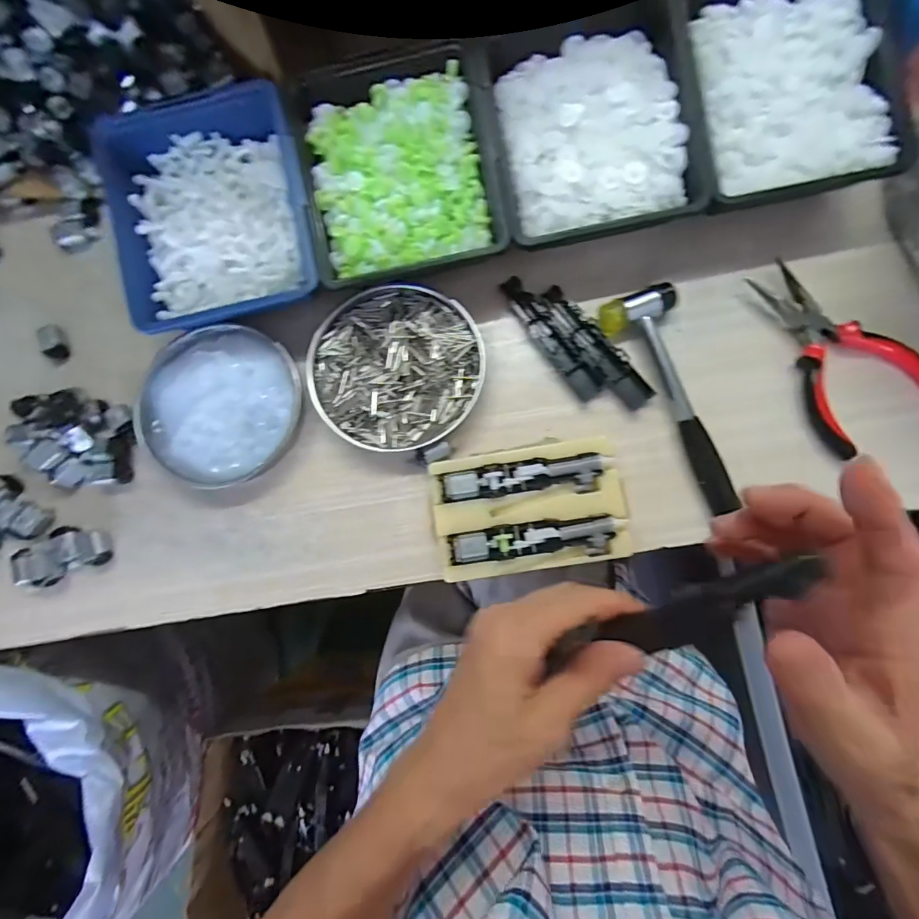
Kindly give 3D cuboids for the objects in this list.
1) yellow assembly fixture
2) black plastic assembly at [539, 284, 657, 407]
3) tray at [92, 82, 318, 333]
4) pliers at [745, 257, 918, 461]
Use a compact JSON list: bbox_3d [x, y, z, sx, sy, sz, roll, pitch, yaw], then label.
[{"bbox_3d":[0.052,0.037,0.340,0.137,0.027,0.088,-9,81,2],"label":"yellow assembly fixture"},{"bbox_3d":[0.109,-0.091,0.365,0.024,0.011,0.117,-37,82,-3],"label":"black plastic assembly"},{"bbox_3d":[-0.190,-0.192,0.356,0.145,0.050,0.172,-13,81,1],"label":"tray"},{"bbox_3d":[0.280,-0.084,0.343,0.090,0.013,0.144,-36,81,-3],"label":"pliers"}]

